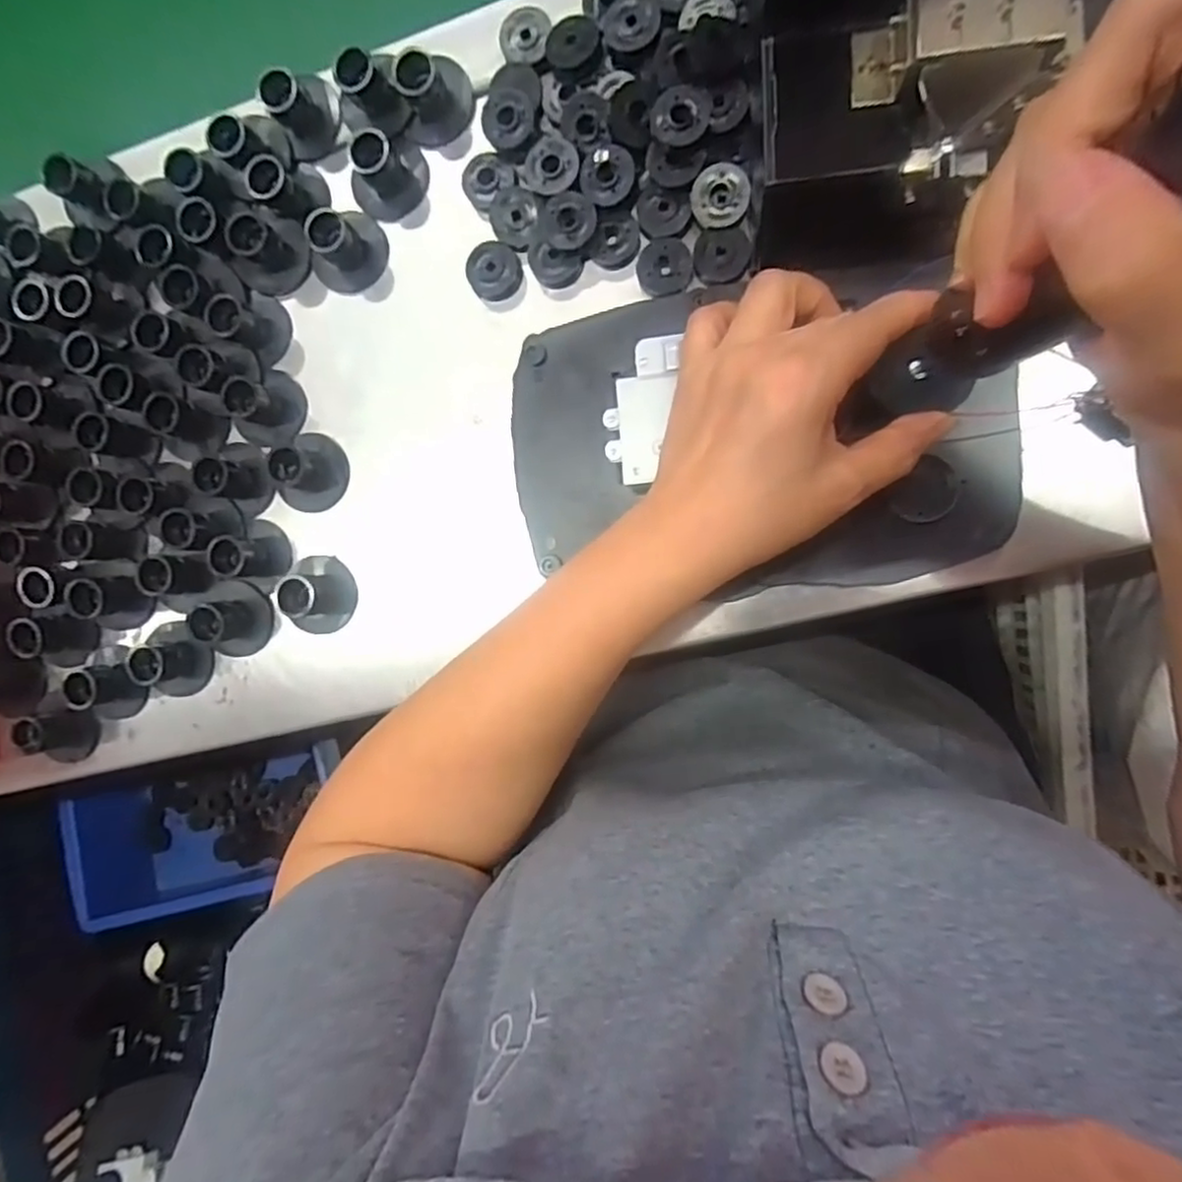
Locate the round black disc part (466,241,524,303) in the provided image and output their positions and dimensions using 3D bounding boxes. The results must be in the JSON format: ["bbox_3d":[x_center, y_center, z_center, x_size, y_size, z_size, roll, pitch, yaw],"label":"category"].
[{"bbox_3d":[-0.049,-0.164,0.347,0.026,0.014,0.026,0,91,10],"label":"round black disc part"}]

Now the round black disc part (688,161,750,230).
[{"bbox_3d":[0.061,-0.186,0.318,0.027,0.004,0.026,3,111,9],"label":"round black disc part"}]

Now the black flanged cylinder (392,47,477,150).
[{"bbox_3d":[-0.080,-0.253,0.344,0.036,0.033,0.032,-9,90,10],"label":"black flanged cylinder"}]

